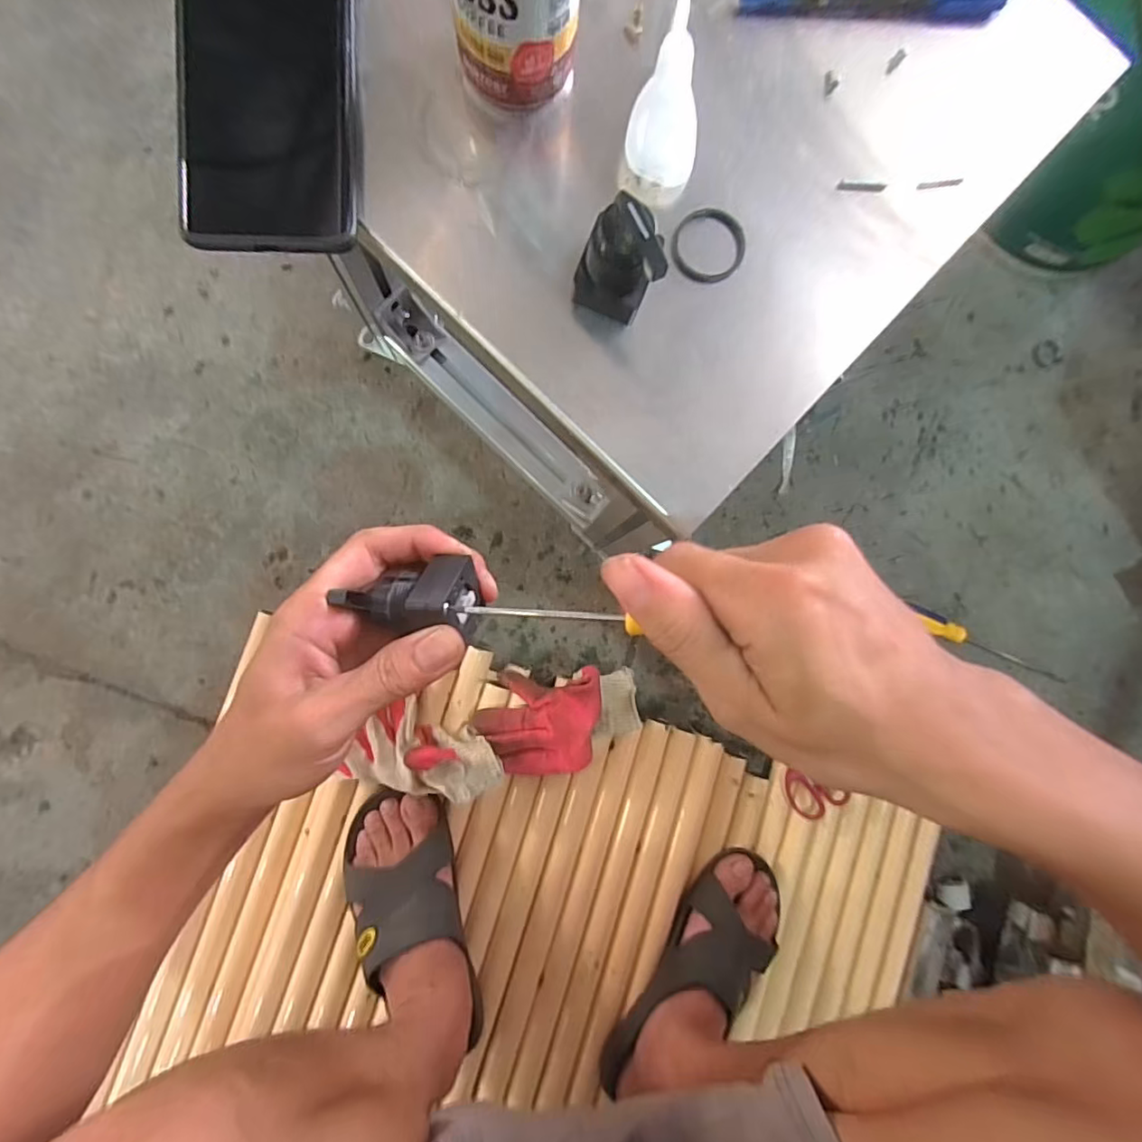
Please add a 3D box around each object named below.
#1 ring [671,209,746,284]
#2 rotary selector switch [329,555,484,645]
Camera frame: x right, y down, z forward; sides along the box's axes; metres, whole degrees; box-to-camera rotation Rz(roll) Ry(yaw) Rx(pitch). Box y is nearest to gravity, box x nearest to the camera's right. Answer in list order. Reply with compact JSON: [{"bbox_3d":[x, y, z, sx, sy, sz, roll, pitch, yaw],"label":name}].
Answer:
[{"bbox_3d":[0.065,-0.154,0.273,0.034,0.007,0.034,0,87,-4],"label":"ring"},{"bbox_3d":[-0.066,0.009,0.242,0.056,0.031,0.032,9,85,-1],"label":"rotary selector switch"}]

